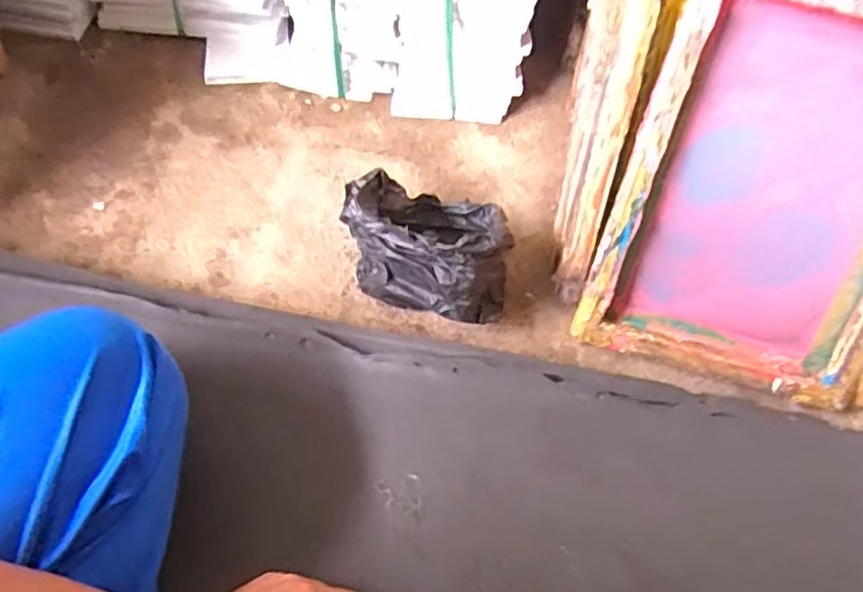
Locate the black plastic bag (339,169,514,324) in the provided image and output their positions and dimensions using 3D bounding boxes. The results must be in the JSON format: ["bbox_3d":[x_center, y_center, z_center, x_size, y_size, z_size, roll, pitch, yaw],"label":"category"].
[{"bbox_3d":[-0.005,-0.058,0.723,0.166,0.117,0.146,4,57,-1],"label":"black plastic bag"}]

